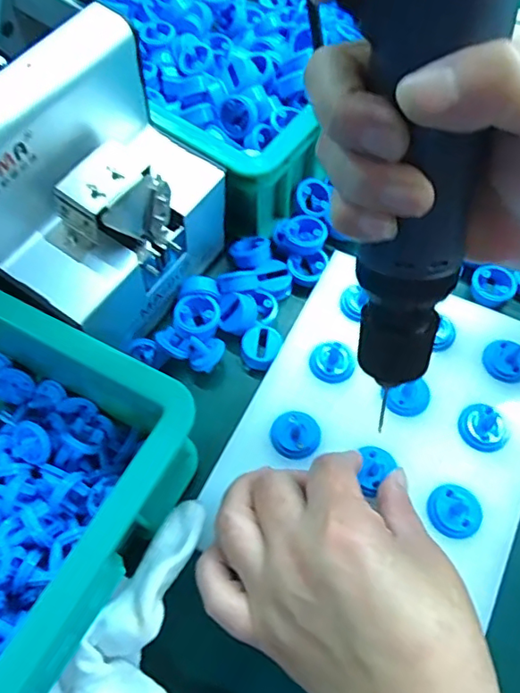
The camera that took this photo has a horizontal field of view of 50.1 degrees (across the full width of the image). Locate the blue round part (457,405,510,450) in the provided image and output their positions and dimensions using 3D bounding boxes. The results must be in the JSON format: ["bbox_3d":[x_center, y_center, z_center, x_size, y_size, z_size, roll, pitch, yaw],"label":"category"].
[{"bbox_3d":[0.120,0.043,0.297,0.026,0.007,0.024,0,63,0],"label":"blue round part"}]

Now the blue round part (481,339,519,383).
[{"bbox_3d":[0.139,0.008,0.314,0.025,0.008,0.023,39,69,18],"label":"blue round part"}]

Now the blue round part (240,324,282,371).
[{"bbox_3d":[0.001,0.000,0.342,0.024,0.011,0.025,0,63,0],"label":"blue round part"}]

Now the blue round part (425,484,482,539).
[{"bbox_3d":[0.097,0.082,0.279,0.025,0.007,0.025,0,63,0],"label":"blue round part"}]

